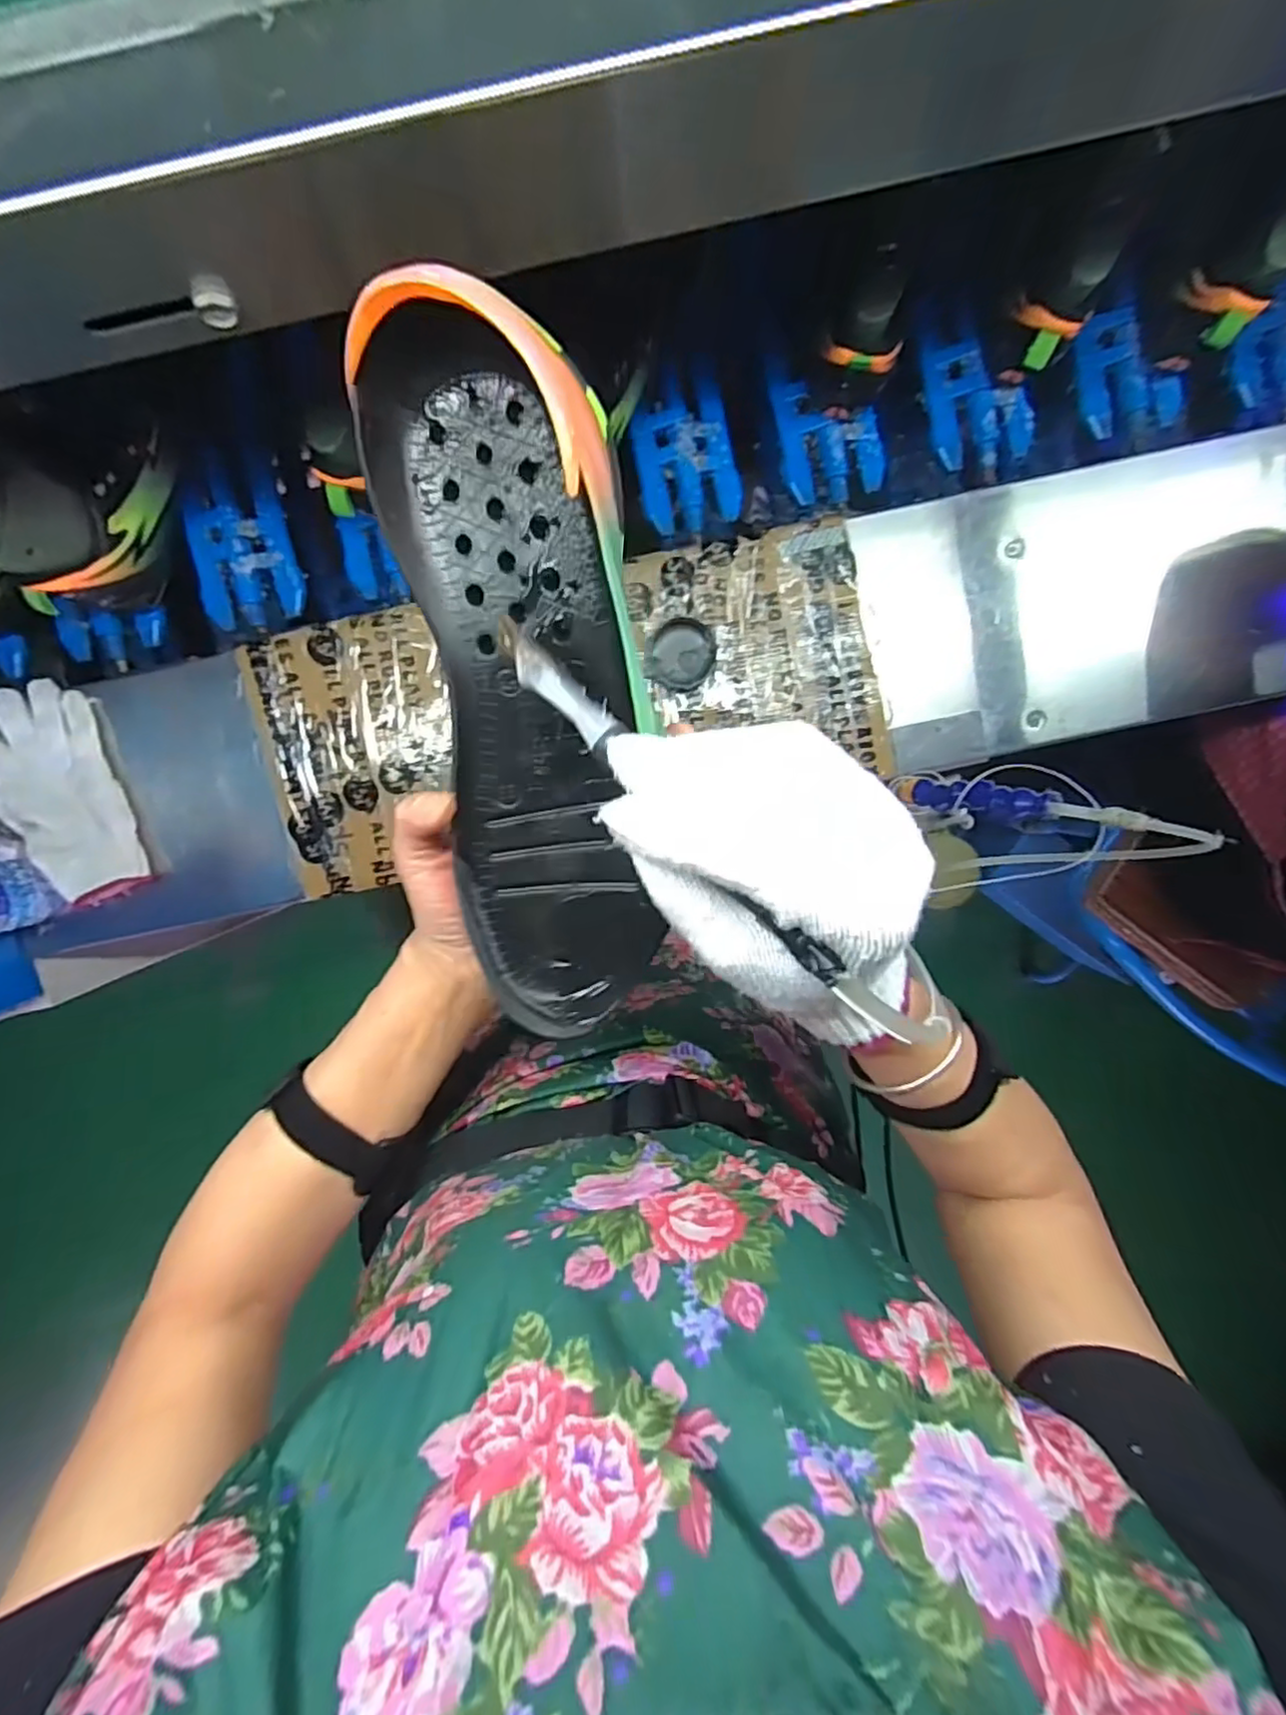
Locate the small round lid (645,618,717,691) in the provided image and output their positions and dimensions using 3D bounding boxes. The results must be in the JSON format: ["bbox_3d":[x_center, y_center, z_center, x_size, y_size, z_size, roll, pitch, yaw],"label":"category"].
[{"bbox_3d":[0.036,-0.184,0.605,0.057,0.015,0.060,0,98,-1],"label":"small round lid"}]

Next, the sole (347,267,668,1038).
[{"bbox_3d":[-0.045,-0.052,0.265,0.087,0.046,0.277,-5,113,0],"label":"sole"}]

